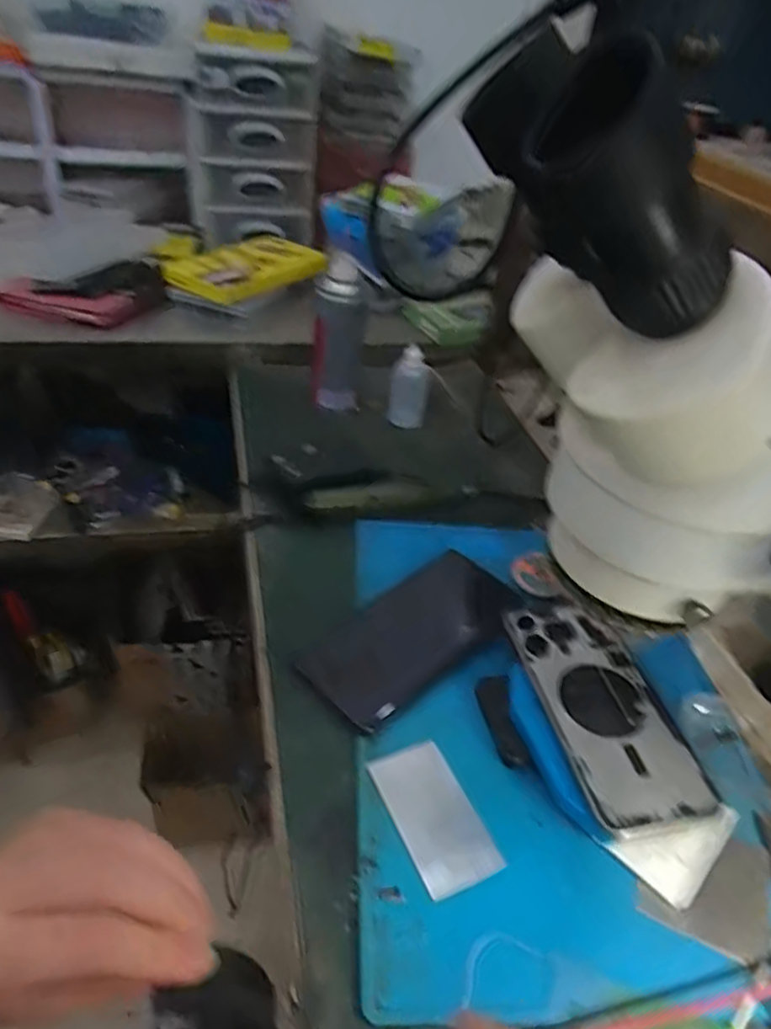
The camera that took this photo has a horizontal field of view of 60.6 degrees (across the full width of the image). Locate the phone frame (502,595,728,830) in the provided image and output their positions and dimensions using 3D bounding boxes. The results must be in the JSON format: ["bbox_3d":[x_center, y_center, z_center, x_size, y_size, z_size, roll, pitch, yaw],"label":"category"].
[{"bbox_3d":[0.134,0.115,0.409,0.072,0.005,0.155,-6,41,-14],"label":"phone frame"}]

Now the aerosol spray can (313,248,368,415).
[{"bbox_3d":[-0.048,-0.184,0.677,0.049,0.148,0.051,4,39,-3],"label":"aerosol spray can"}]

